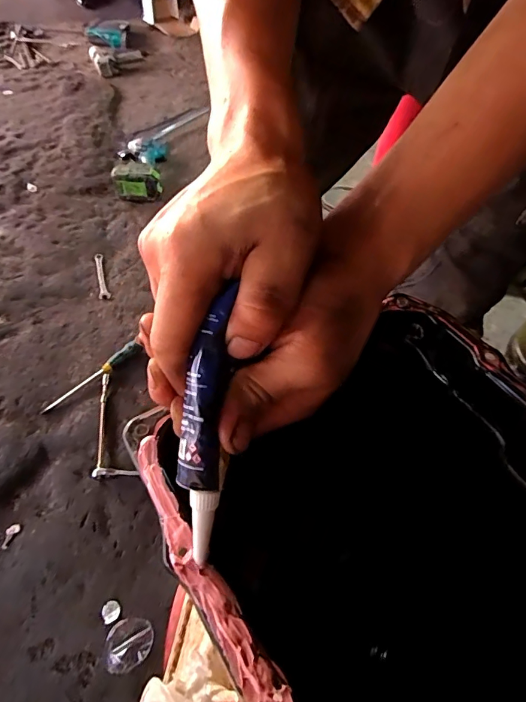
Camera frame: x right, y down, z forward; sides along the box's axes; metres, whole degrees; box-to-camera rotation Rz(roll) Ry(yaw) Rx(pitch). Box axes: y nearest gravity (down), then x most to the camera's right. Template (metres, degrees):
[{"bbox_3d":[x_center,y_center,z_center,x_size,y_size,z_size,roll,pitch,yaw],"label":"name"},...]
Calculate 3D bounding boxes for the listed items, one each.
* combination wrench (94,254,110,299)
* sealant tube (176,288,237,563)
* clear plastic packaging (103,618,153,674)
[{"bbox_3d":[-0.417,-0.195,1.115,0.024,0.008,0.160,-12,56,-12],"label":"combination wrench"},{"bbox_3d":[-0.028,0.036,0.201,0.020,0.014,0.130,6,99,0],"label":"sealant tube"},{"bbox_3d":[-0.205,0.449,0.660,0.067,0.013,0.070,5,55,1],"label":"clear plastic packaging"}]

